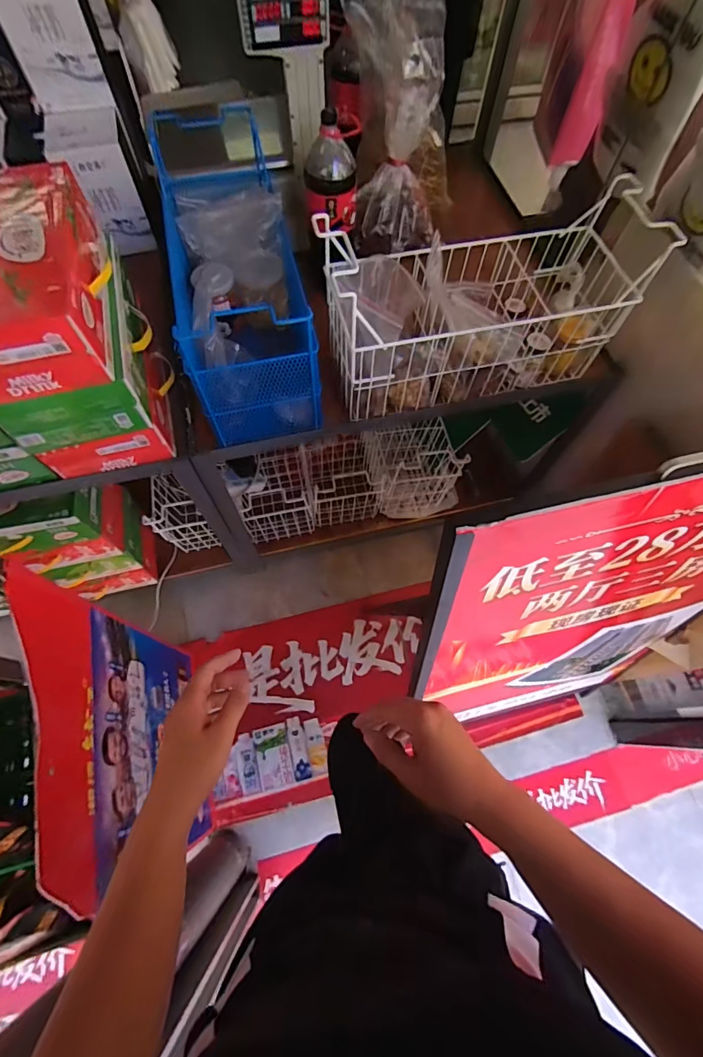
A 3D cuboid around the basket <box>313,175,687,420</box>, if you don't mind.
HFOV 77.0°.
[{"bbox_3d":[0.234,-0.417,0.835,0.535,0.268,0.219,-12,67,-7],"label":"basket"}]

